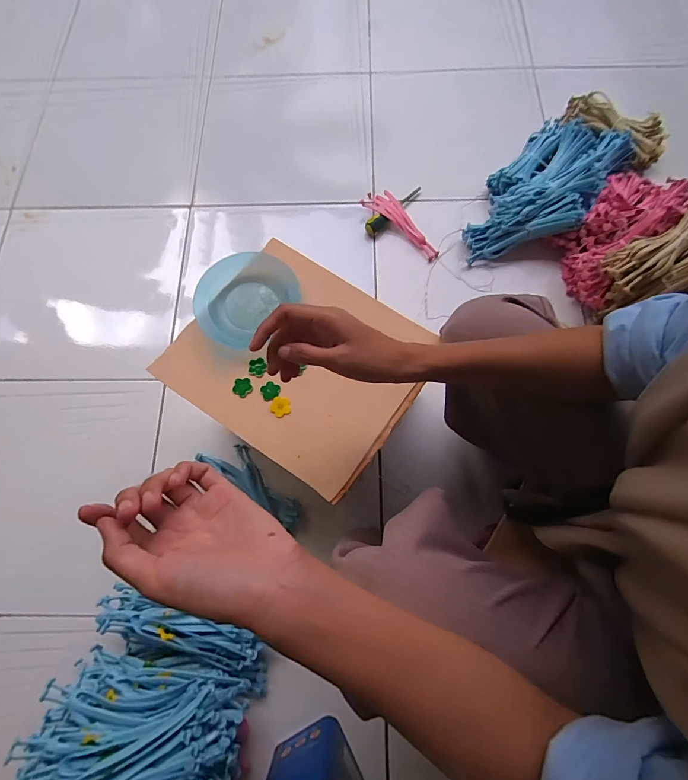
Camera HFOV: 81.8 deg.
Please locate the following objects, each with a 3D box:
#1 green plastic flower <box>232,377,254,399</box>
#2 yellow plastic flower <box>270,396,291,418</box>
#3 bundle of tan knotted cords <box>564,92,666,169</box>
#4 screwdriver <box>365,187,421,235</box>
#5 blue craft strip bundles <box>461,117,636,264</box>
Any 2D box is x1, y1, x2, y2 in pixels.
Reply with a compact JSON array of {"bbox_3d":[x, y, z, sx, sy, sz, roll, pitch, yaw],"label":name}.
[{"bbox_3d":[-0.123,-0.004,0.482,0.023,0.004,0.024,-1,73,2],"label":"green plastic flower"},{"bbox_3d":[-0.076,0.019,0.476,0.024,0.004,0.024,-1,73,2],"label":"yellow plastic flower"},{"bbox_3d":[0.591,-0.578,0.862,0.082,0.048,0.230,-43,76,-10],"label":"bundle of tan knotted cords"},{"bbox_3d":[0.104,-0.388,0.846,0.026,0.036,0.166,40,78,12],"label":"screwdriver"},{"bbox_3d":[0.411,-0.417,0.802,0.198,0.092,0.399,38,78,12],"label":"blue craft strip bundles"}]

